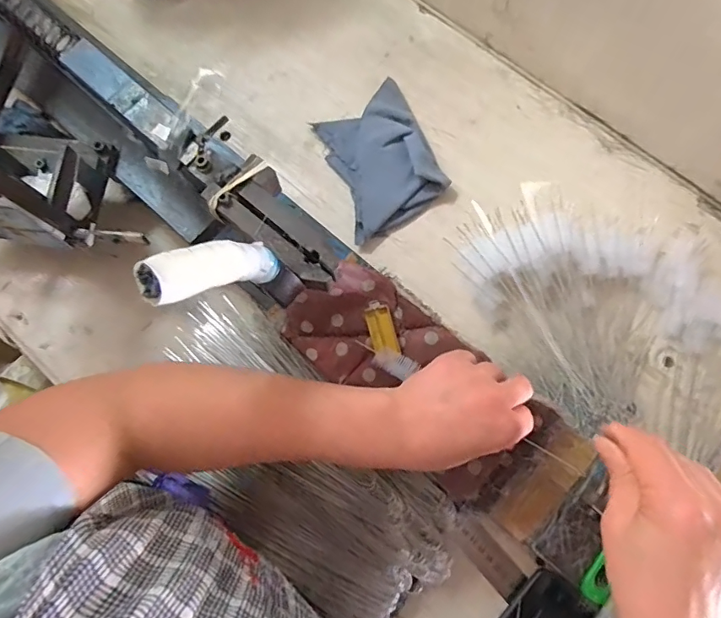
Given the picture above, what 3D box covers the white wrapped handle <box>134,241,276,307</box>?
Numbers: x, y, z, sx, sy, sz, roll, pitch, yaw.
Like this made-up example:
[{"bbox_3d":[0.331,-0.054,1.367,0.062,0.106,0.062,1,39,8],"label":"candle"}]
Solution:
[{"bbox_3d":[-0.085,-0.024,0.279,0.024,0.099,0.022,51,121,11],"label":"white wrapped handle"}]

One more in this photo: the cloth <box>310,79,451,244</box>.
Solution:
[{"bbox_3d":[0.021,-0.164,0.517,0.108,0.020,0.154,-23,77,-5],"label":"cloth"}]

